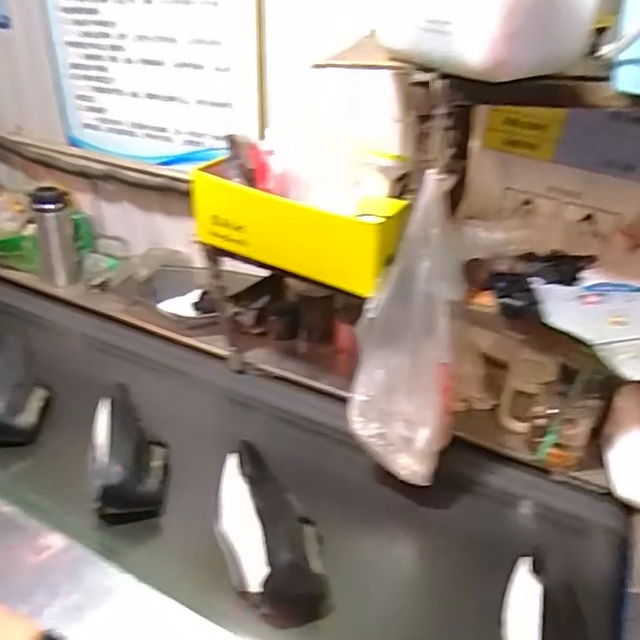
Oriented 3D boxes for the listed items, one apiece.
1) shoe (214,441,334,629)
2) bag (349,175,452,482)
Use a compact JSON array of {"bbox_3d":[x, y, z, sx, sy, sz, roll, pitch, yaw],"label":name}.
[{"bbox_3d":[-0.069,0.267,0.761,0.115,0.112,0.251,-10,32,-20],"label":"shoe"},{"bbox_3d":[0.129,0.018,0.823,0.144,0.353,0.174,13,31,18],"label":"bag"}]

